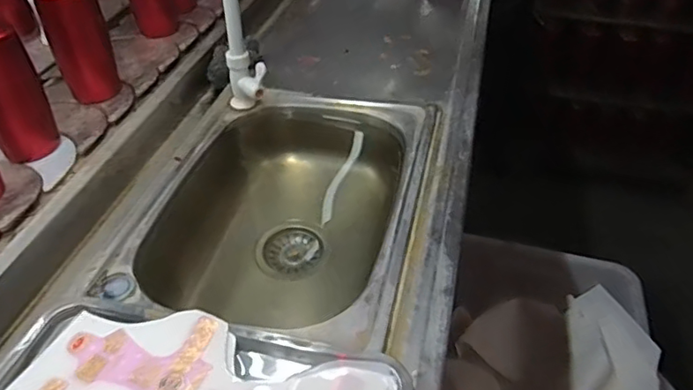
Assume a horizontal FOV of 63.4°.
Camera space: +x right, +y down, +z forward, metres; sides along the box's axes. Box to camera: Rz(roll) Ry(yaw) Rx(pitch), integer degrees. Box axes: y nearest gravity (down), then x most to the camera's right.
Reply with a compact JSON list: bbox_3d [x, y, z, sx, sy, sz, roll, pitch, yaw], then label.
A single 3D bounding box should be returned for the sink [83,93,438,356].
[{"bbox_3d":[-0.079,0.045,0.772,0.318,0.187,0.451,9,43,13],"label":"sink"}]

